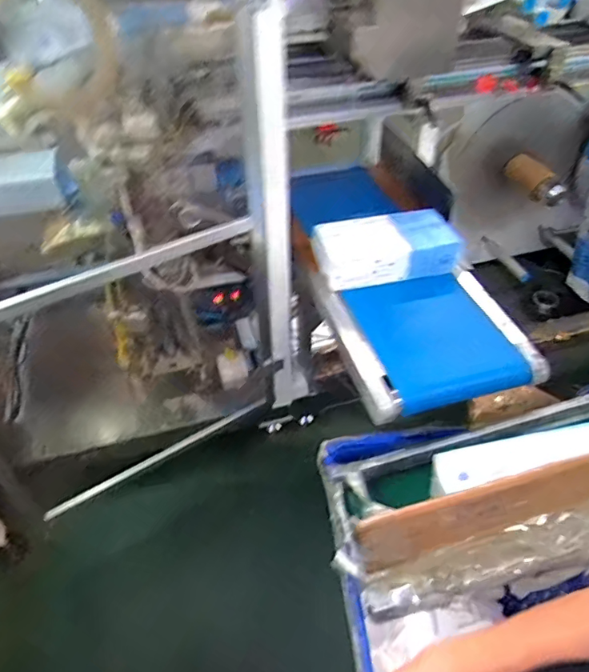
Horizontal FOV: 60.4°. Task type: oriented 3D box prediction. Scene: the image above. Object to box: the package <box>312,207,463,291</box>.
[{"bbox_3d":[0.223,-0.217,1.203,0.325,0.103,0.142,-11,46,-10],"label":"package"}]

